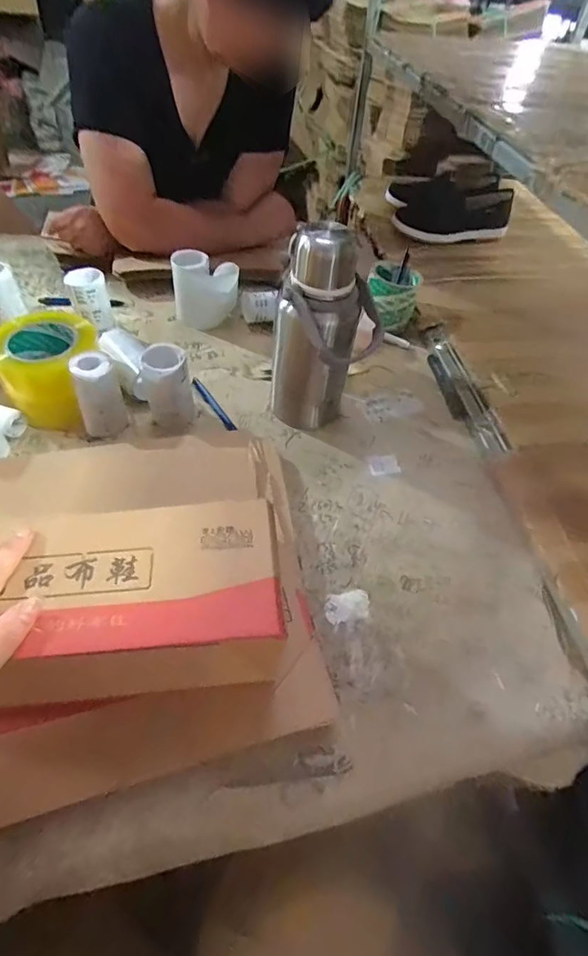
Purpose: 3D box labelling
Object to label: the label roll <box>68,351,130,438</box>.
[{"bbox_3d":[-0.234,-0.101,0.577,0.051,0.091,0.044,-15,53,-17],"label":"label roll"}]

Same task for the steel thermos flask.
[{"bbox_3d":[0.040,-0.164,0.574,0.104,0.241,0.087,-28,58,-26],"label":"steel thermos flask"}]

